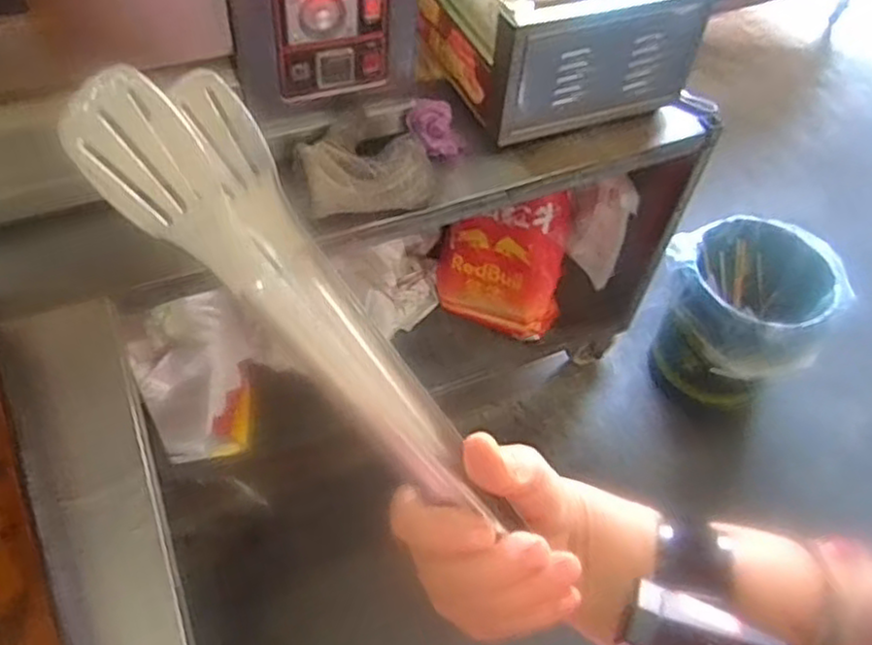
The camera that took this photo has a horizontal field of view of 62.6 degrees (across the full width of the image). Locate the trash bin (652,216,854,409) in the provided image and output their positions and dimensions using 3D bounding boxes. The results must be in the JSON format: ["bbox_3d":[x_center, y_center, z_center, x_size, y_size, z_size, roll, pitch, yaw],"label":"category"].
[{"bbox_3d":[0.656,-0.016,1.576,0.313,0.328,0.328,2,52,-3],"label":"trash bin"}]

